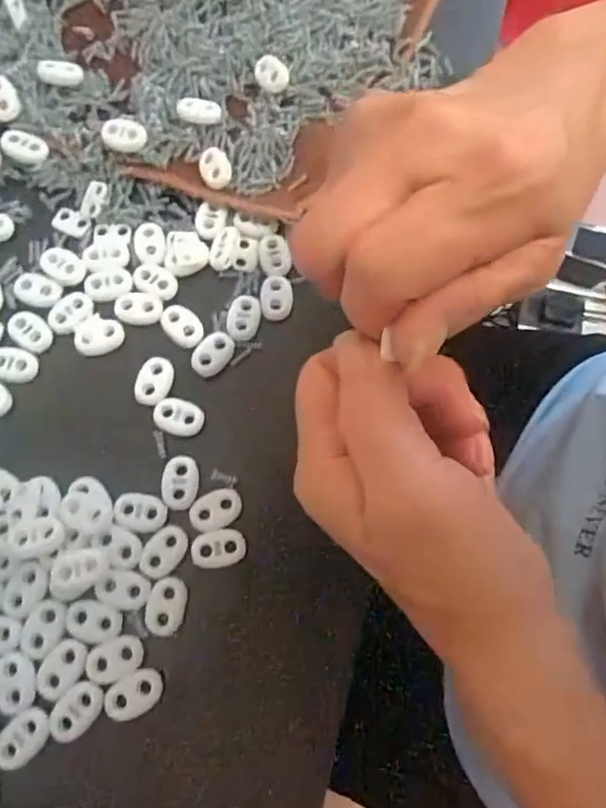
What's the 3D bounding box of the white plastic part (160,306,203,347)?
[{"bbox_3d":[-0.058,-0.038,0.274,0.025,0.004,0.015,41,76,11],"label":"white plastic part"}]

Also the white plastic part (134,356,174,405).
[{"bbox_3d":[-0.068,-0.011,0.267,0.017,0.004,0.023,8,73,1],"label":"white plastic part"}]

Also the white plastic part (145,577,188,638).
[{"bbox_3d":[-0.056,0.082,0.237,0.015,0.004,0.022,7,72,1],"label":"white plastic part"}]

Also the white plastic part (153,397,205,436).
[{"bbox_3d":[-0.056,0.006,0.261,0.022,0.004,0.015,13,73,3],"label":"white plastic part"}]

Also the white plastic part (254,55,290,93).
[{"bbox_3d":[-0.017,-0.177,0.313,0.018,0.009,0.019,-2,73,-2],"label":"white plastic part"}]

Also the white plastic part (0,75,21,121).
[{"bbox_3d":[-0.154,-0.157,0.299,0.016,0.004,0.022,-19,93,-14],"label":"white plastic part"}]

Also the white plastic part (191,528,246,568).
[{"bbox_3d":[-0.035,0.060,0.244,0.022,0.004,0.015,-10,73,-5],"label":"white plastic part"}]

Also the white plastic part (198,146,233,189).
[{"bbox_3d":[-0.045,-0.119,0.295,0.015,0.007,0.022,-21,74,-8],"label":"white plastic part"}]

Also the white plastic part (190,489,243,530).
[{"bbox_3d":[-0.037,0.045,0.249,0.022,0.004,0.015,-20,74,-7],"label":"white plastic part"}]

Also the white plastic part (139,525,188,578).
[{"bbox_3d":[-0.059,0.061,0.244,0.016,0.004,0.022,40,76,10],"label":"white plastic part"}]

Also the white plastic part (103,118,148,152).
[{"bbox_3d":[-0.090,-0.135,0.295,0.022,0.004,0.015,2,102,-1],"label":"white plastic part"}]

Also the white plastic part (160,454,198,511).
[{"bbox_3d":[-0.053,0.033,0.252,0.016,0.004,0.022,-3,73,-2],"label":"white plastic part"}]

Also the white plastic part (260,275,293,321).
[{"bbox_3d":[-0.013,-0.051,0.280,0.015,0.004,0.022,0,73,-1],"label":"white plastic part"}]

